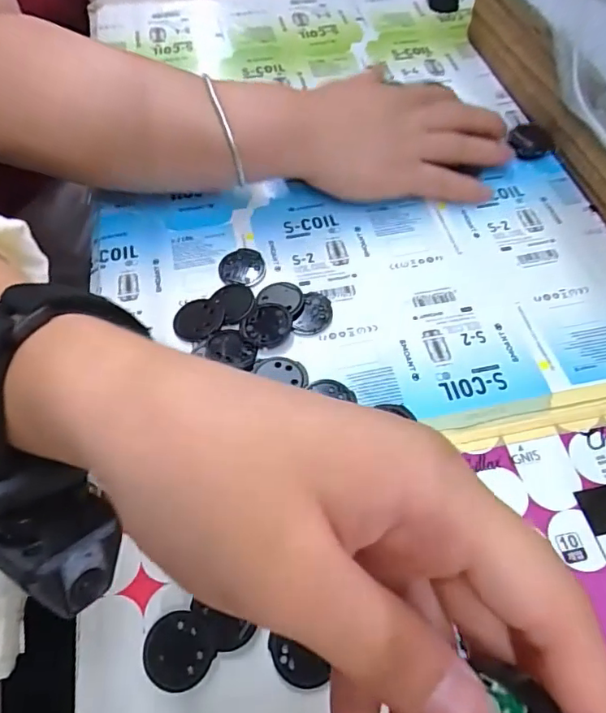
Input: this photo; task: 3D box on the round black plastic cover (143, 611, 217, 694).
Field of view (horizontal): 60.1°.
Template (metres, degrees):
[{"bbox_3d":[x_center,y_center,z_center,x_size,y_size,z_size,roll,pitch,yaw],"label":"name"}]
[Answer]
[{"bbox_3d":[-0.052,0.124,0.221,0.029,0.004,0.028,-3,58,-1],"label":"round black plastic cover"}]

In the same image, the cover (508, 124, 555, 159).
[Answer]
[{"bbox_3d":[0.167,-0.157,0.382,0.031,0.016,0.018,24,62,15],"label":"cover"}]

